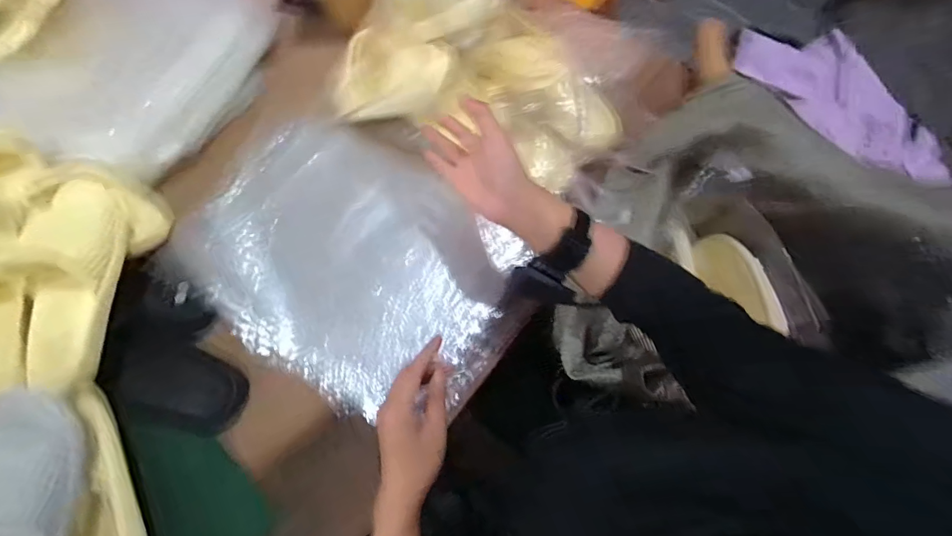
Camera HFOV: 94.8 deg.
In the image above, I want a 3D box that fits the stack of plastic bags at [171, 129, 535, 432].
[{"bbox_3d":[-0.167,-0.008,0.586,0.412,0.049,0.303,31,76,12],"label":"stack of plastic bags"}]

